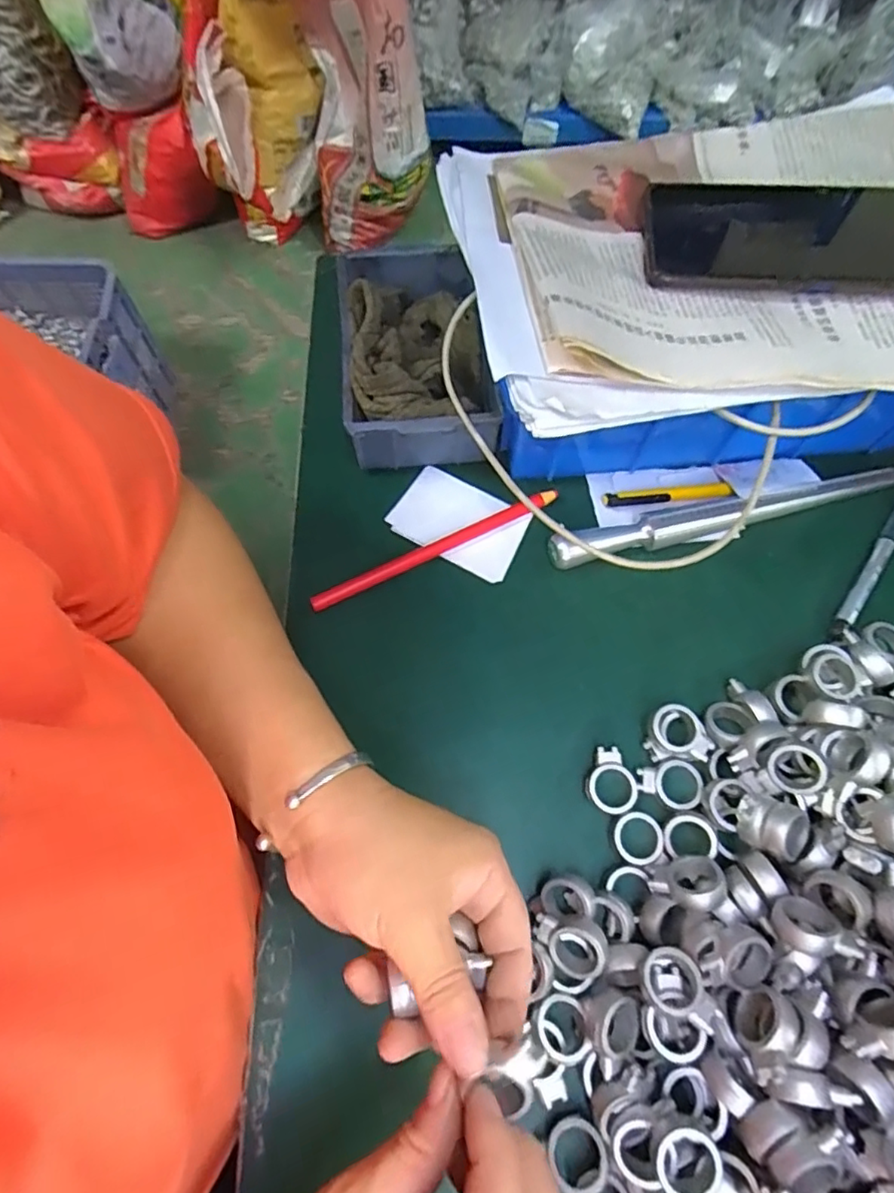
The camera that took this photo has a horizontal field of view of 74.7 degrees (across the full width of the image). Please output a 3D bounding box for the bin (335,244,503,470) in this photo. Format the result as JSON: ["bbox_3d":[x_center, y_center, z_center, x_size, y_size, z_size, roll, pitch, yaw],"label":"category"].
[{"bbox_3d":[-0.020,-0.162,0.382,0.094,0.063,0.155,-6,68,-2],"label":"bin"}]

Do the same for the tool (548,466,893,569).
[{"bbox_3d":[0.177,-0.051,0.369,0.231,0.021,0.023,-14,68,-5],"label":"tool"}]

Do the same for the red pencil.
[{"bbox_3d":[-0.006,-0.031,0.366,0.166,0.006,0.009,-25,70,-10],"label":"red pencil"}]

